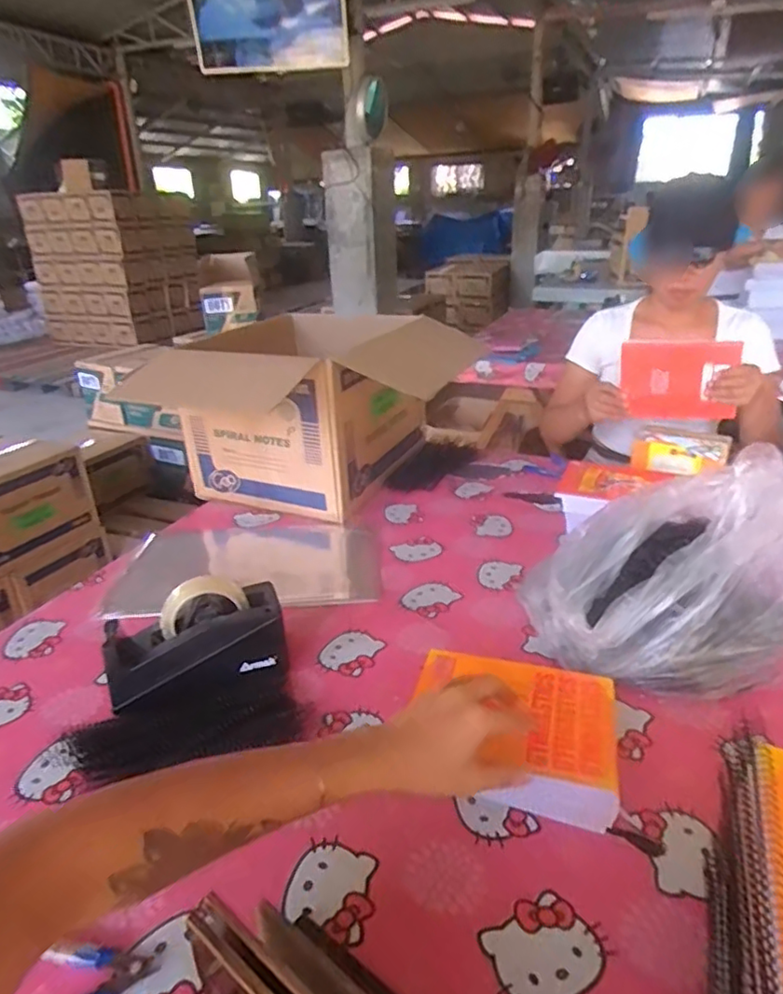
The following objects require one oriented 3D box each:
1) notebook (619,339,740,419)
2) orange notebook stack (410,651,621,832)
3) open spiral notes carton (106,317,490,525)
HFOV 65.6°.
[{"bbox_3d":[0.523,-0.213,1.119,0.187,0.141,0.016,9,29,31],"label":"notebook"},{"bbox_3d":[0.126,0.234,0.633,0.208,0.038,0.152,8,27,21],"label":"orange notebook stack"},{"bbox_3d":[-0.157,-0.170,1.243,0.351,0.263,0.399,11,28,26],"label":"open spiral notes carton"}]

